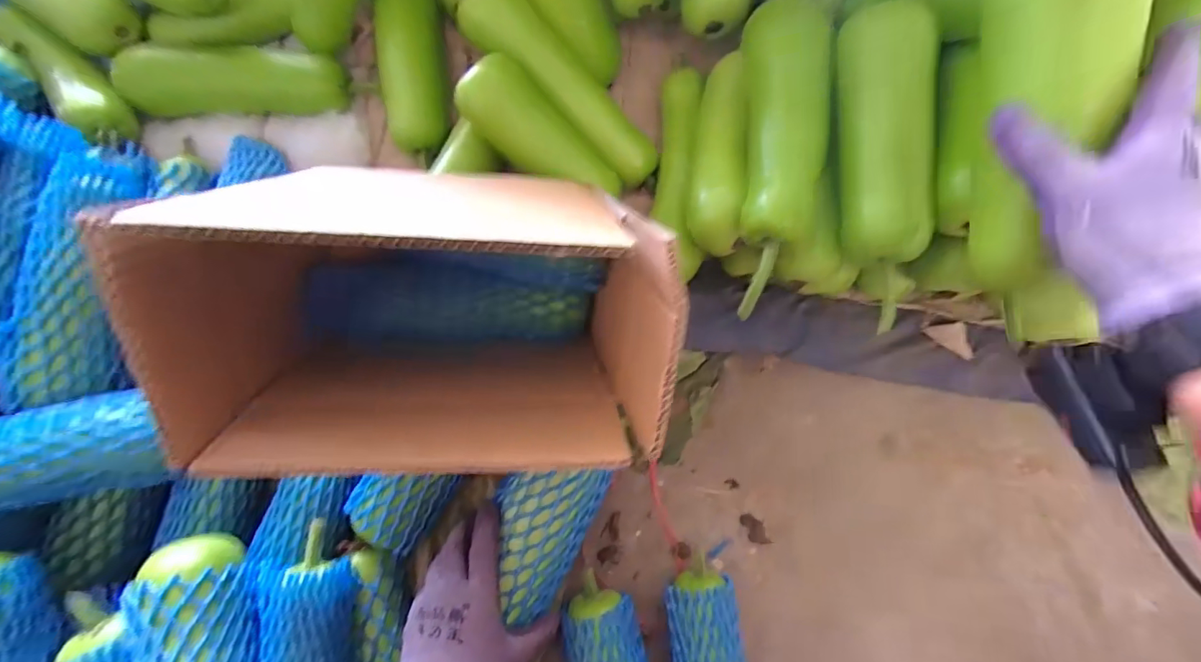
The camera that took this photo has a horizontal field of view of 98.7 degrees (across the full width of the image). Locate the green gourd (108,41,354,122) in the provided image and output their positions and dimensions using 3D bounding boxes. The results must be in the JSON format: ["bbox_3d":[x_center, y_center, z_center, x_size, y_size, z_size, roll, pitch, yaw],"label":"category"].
[{"bbox_3d":[-0.393,-0.268,0.548,0.230,0.055,0.062,0,80,0],"label":"green gourd"}]

